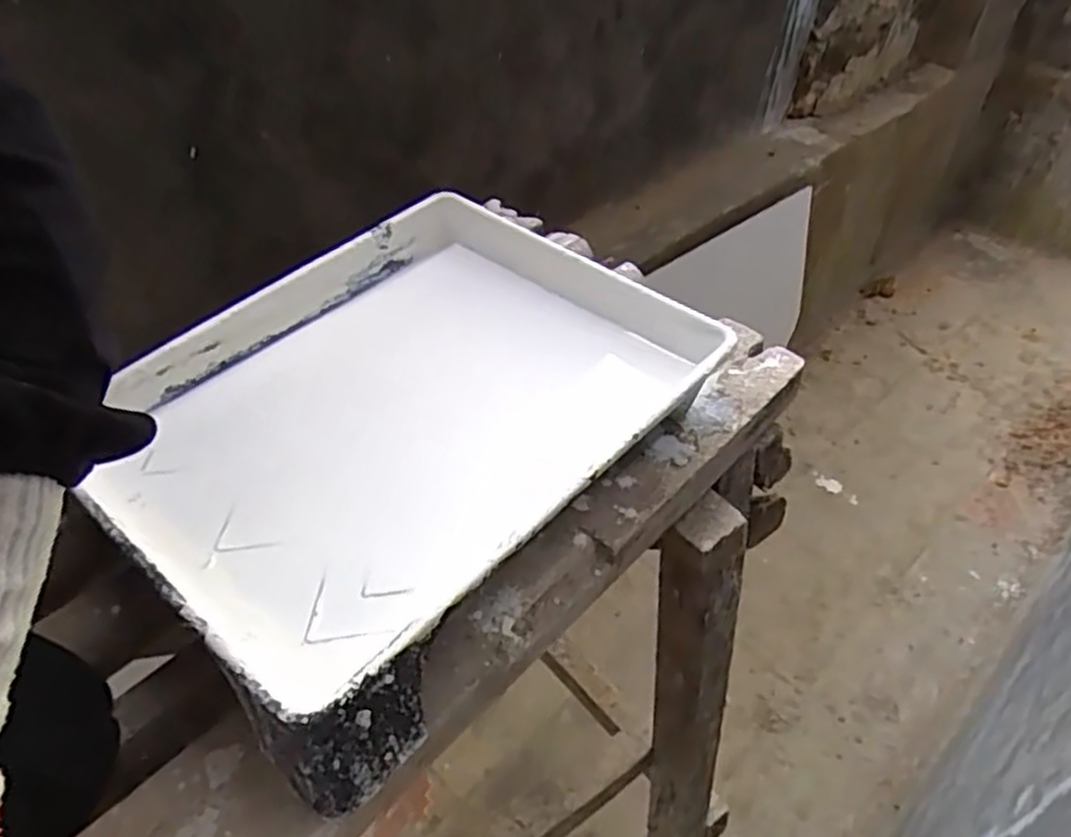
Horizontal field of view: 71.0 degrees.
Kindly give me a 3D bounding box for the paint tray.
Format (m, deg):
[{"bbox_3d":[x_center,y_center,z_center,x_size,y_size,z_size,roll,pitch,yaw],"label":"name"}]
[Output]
[{"bbox_3d":[-0.086,-0.006,0.486,0.278,0.063,0.344,32,54,29],"label":"paint tray"}]

